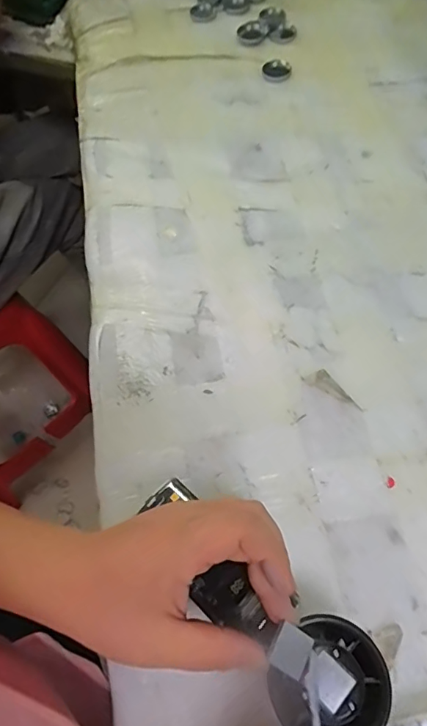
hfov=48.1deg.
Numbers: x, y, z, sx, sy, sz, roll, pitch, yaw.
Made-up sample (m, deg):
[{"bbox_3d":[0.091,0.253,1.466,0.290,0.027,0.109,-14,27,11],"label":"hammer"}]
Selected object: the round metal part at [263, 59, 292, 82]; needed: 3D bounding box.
[{"bbox_3d":[0.072,-0.331,0.539,0.033,0.006,0.034,-1,64,3],"label":"round metal part"}]

